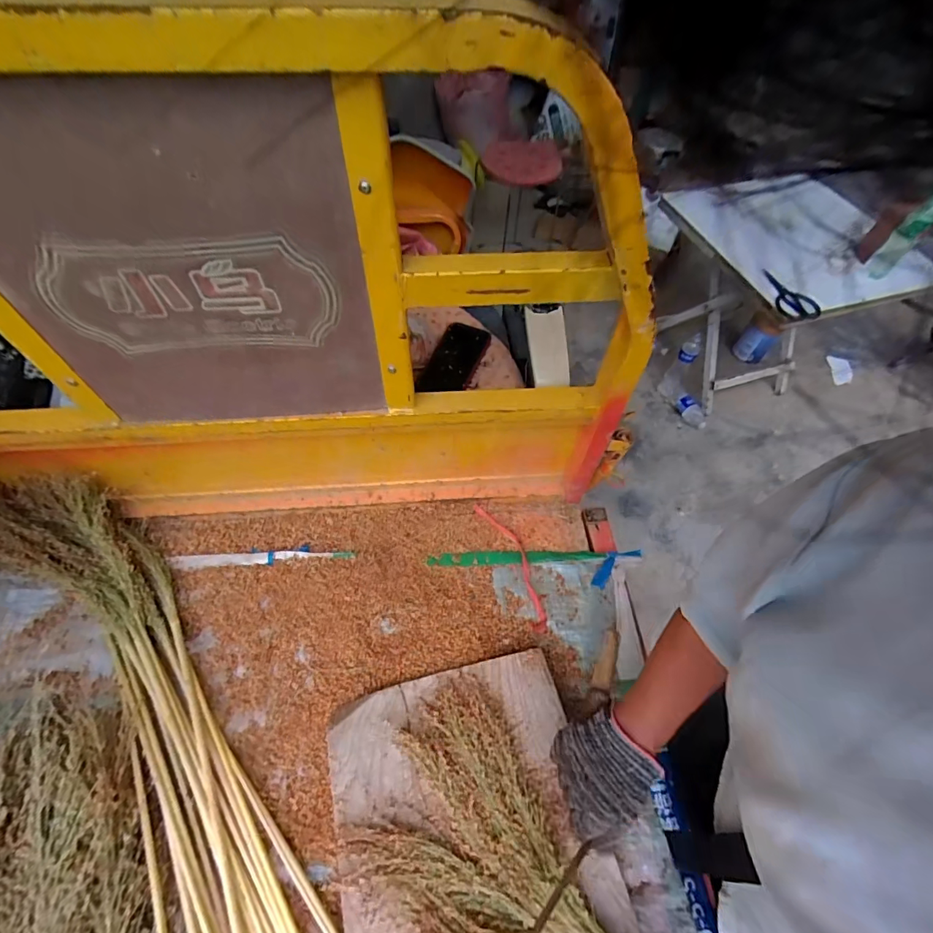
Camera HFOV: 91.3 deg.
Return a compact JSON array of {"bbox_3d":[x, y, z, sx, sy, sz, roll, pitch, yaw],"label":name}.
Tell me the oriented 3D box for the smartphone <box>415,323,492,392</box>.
[{"bbox_3d":[-0.019,-0.179,0.766,0.076,0.009,0.155,24,67,-1],"label":"smartphone"}]

